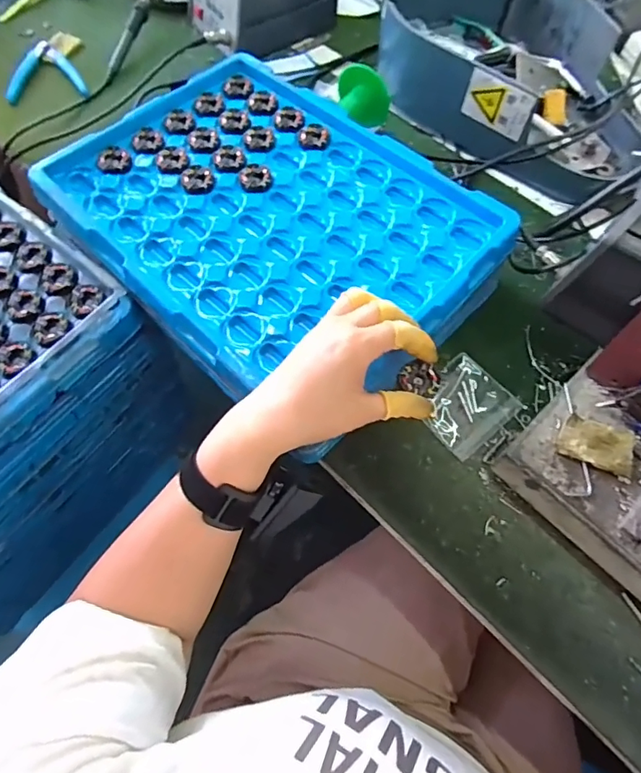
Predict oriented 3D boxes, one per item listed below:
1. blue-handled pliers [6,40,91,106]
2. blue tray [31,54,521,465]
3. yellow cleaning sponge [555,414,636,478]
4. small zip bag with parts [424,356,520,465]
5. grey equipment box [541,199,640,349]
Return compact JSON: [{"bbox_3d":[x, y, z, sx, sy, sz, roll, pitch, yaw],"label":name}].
[{"bbox_3d":[-0.355,-0.400,0.630,0.089,0.021,0.118,-22,67,-9],"label":"blue-handled pliers"},{"bbox_3d":[-0.047,-0.153,0.467,0.277,0.058,0.381,-42,71,-17],"label":"blue tray"},{"bbox_3d":[0.203,0.043,0.366,0.050,0.012,0.033,18,67,9],"label":"yellow cleaning sponge"},{"bbox_3d":[0.127,0.016,0.439,0.079,0.005,0.070,-37,70,-15],"label":"small zip bag with parts"},{"bbox_3d":[0.246,-0.102,0.377,0.120,0.108,0.060,-38,70,-15],"label":"grey equipment box"}]

